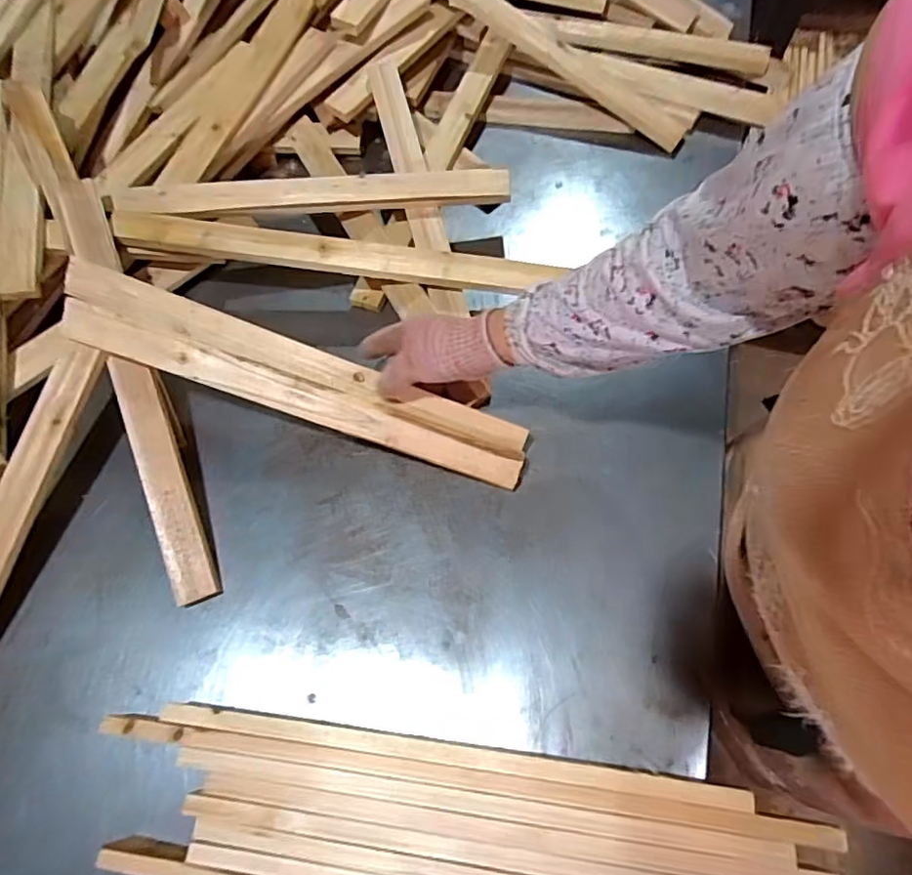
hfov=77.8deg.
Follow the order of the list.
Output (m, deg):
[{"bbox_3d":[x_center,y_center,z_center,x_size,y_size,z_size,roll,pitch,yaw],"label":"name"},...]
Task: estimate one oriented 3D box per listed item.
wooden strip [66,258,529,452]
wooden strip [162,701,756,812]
[{"bbox_3d":[-0.162,-0.082,0.585,0.492,0.011,0.045,20,66,-1],"label":"wooden strip"},{"bbox_3d":[-0.011,0.264,0.477,0.475,0.038,0.016,5,64,6],"label":"wooden strip"}]

